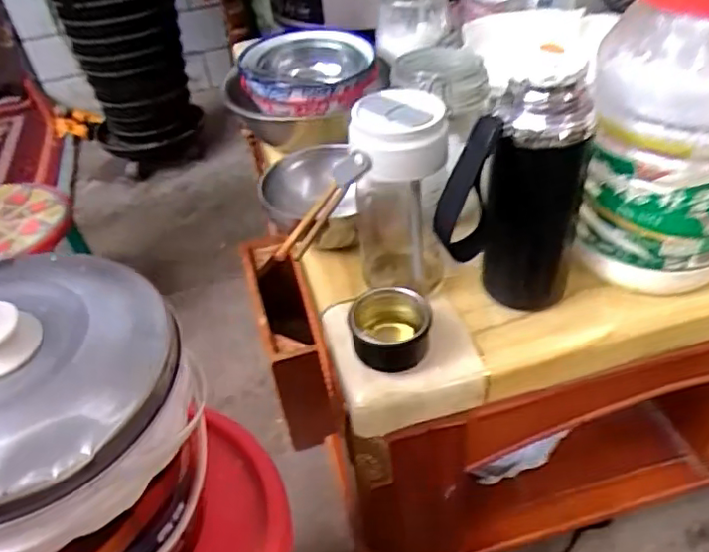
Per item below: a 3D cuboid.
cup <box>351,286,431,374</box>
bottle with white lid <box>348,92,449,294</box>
[{"bbox_3d":[0.031,0.047,0.520,0.068,0.042,0.070,-5,40,2],"label":"cup"},{"bbox_3d":[0.038,-0.063,0.547,0.082,0.184,0.086,-7,40,0],"label":"bottle with white lid"}]

